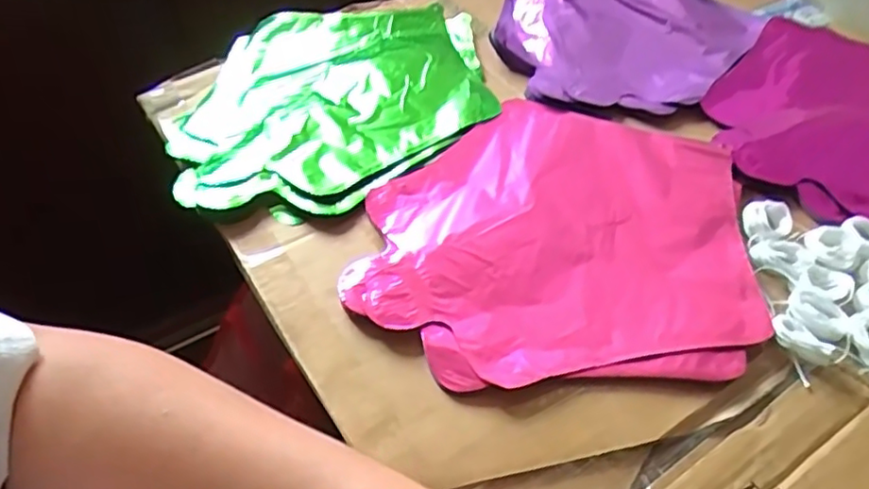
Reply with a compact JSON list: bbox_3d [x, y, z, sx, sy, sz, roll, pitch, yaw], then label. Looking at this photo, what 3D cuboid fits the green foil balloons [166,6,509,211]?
[{"bbox_3d":[-0.078,-0.116,0.518,0.237,0.029,0.255,-5,49,-4],"label":"green foil balloons"}]

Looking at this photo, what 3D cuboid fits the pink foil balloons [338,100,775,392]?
[{"bbox_3d":[0.076,-0.013,0.414,0.230,0.010,0.235,6,49,6],"label":"pink foil balloons"}]

